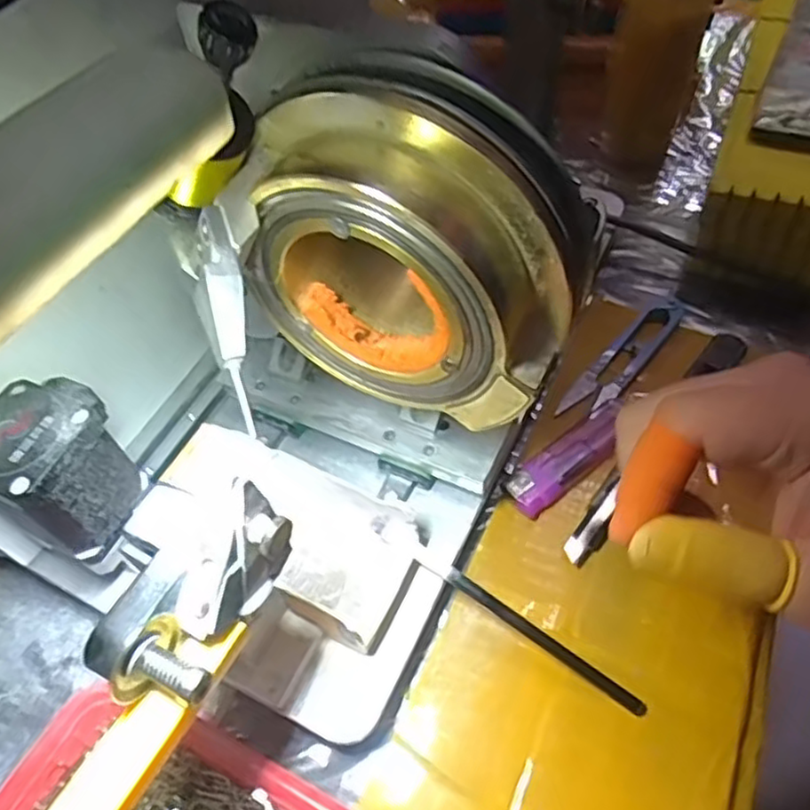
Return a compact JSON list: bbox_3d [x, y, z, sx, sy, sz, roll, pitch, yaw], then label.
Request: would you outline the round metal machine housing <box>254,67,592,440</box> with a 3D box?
[{"bbox_3d":[0.003,-0.046,0.217,0.101,0.101,0.040,19,59,16],"label":"round metal machine housing"}]

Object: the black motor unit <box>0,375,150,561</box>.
[{"bbox_3d":[-0.135,0.023,0.270,0.050,0.054,0.056,23,61,18],"label":"black motor unit"}]

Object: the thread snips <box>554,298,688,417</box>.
[{"bbox_3d":[0.120,-0.029,0.378,0.027,0.011,0.107,31,63,24],"label":"thread snips"}]

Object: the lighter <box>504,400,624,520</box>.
[{"bbox_3d":[0.083,0.027,0.339,0.074,0.010,0.023,-34,59,-18],"label":"lighter"}]

